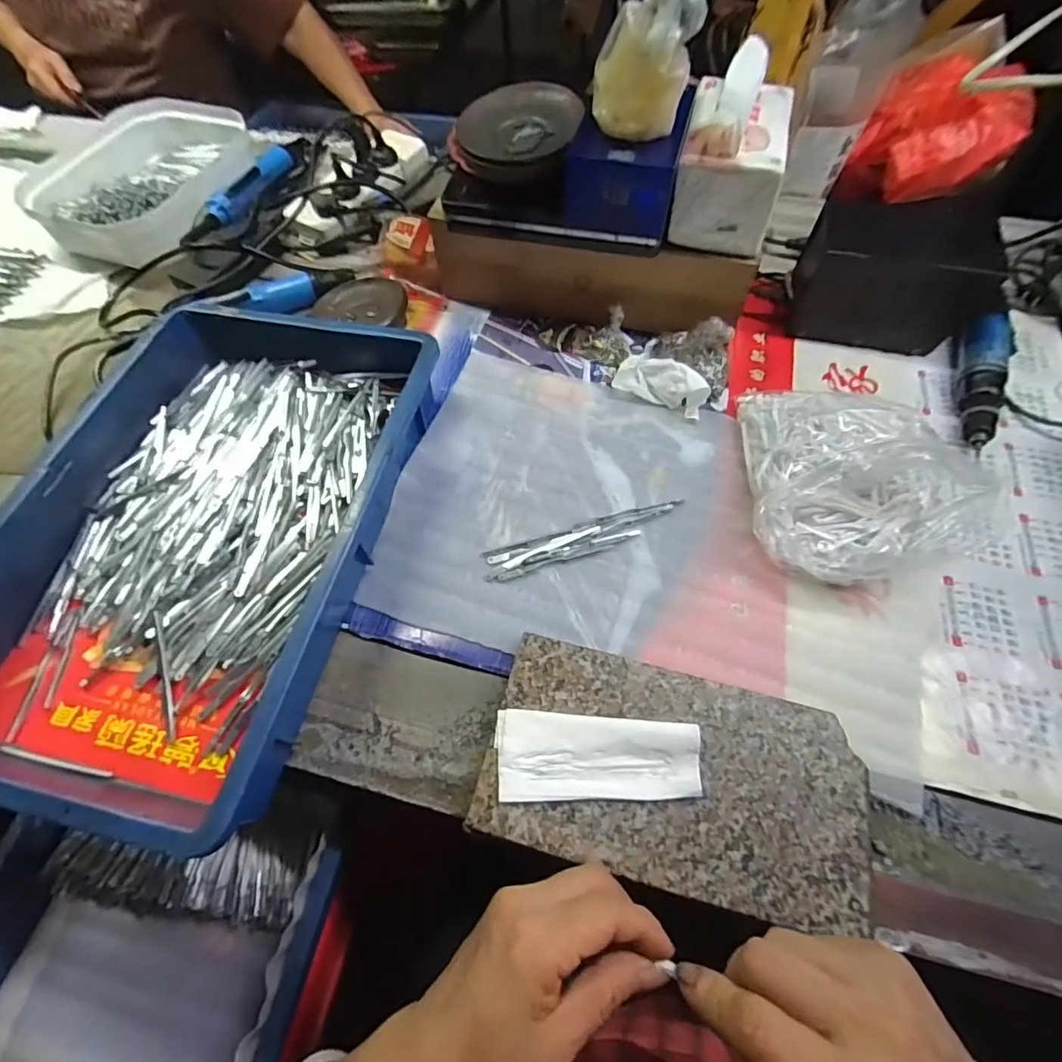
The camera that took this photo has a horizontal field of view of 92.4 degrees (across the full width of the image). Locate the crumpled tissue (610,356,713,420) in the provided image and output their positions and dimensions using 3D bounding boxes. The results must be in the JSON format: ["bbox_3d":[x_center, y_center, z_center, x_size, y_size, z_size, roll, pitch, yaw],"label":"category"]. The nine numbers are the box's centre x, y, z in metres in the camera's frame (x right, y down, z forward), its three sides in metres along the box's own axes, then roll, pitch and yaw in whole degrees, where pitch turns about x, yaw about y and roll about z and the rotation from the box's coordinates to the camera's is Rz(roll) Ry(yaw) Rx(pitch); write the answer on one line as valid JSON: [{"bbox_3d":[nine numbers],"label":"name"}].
[{"bbox_3d":[0.132,-0.152,0.517,0.095,0.042,0.051,19,63,12],"label":"crumpled tissue"}]

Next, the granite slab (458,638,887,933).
[{"bbox_3d":[0.094,0.165,0.348,0.240,0.029,0.130,12,60,9],"label":"granite slab"}]

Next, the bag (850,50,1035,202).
[{"bbox_3d":[0.522,-0.517,0.651,0.145,0.107,0.147,-16,63,-6],"label":"bag"}]

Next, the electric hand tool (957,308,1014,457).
[{"bbox_3d":[0.444,-0.148,0.500,0.037,0.043,0.151,20,61,13],"label":"electric hand tool"}]

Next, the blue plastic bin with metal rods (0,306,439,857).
[{"bbox_3d":[-0.269,-0.015,0.438,0.298,0.074,0.446,12,60,8],"label":"blue plastic bin with metal rods"}]

